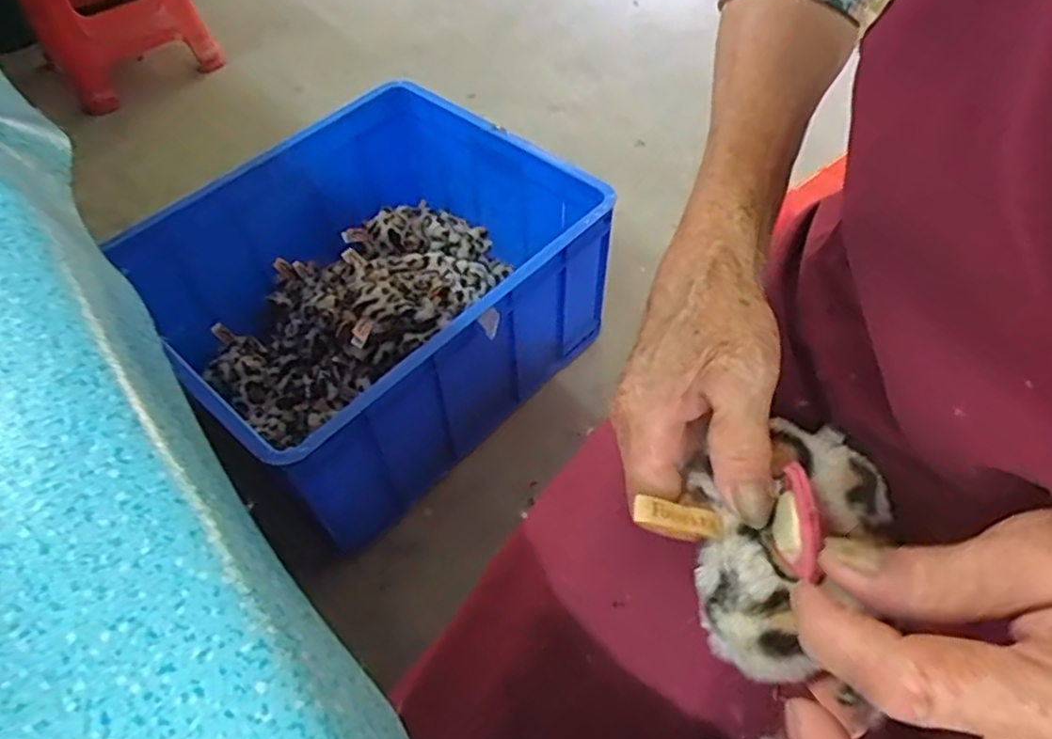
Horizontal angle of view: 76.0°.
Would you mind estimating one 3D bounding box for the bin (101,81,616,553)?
[{"bbox_3d":[-0.210,-0.110,1.023,0.587,0.297,0.477,-38,59,-23],"label":"bin"}]

